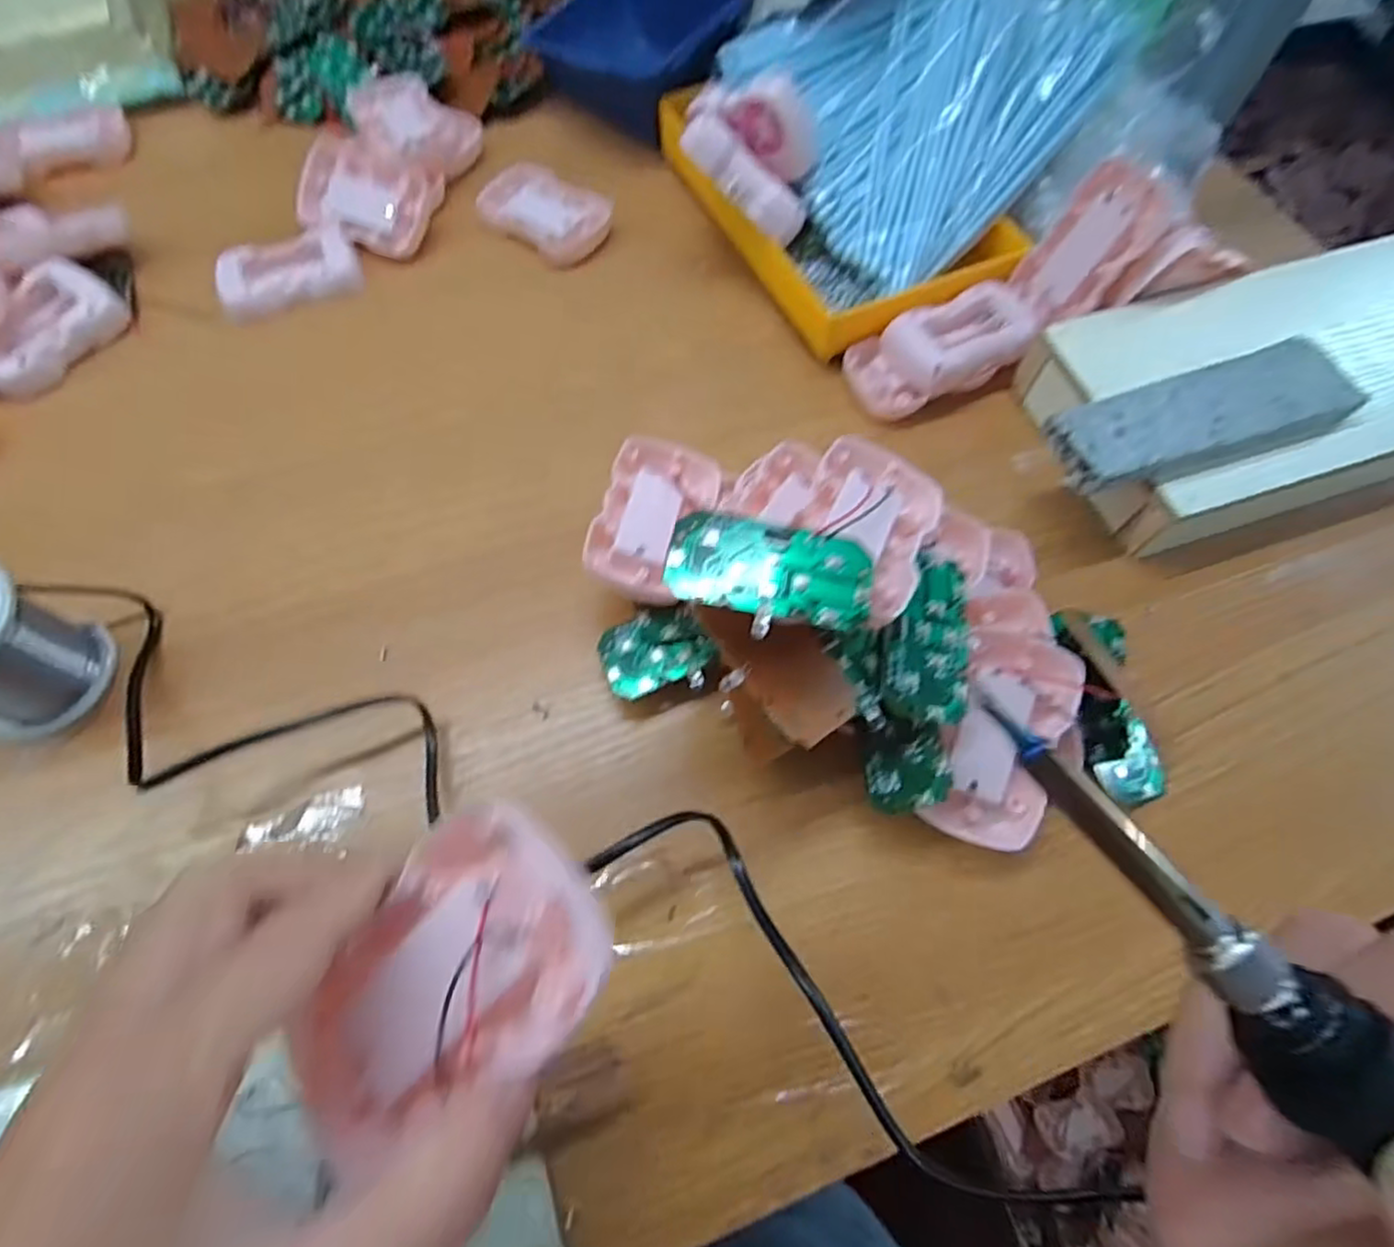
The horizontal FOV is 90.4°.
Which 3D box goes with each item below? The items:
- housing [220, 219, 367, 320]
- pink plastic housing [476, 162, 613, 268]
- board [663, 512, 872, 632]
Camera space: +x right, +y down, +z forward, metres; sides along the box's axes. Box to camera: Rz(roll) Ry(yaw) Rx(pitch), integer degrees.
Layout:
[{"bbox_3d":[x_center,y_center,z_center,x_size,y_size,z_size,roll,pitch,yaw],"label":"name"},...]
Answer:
[{"bbox_3d":[-0.268,-0.231,0.456,0.087,0.019,0.054,-24,68,-11],"label":"housing"},{"bbox_3d":[-0.103,-0.287,0.479,0.088,0.016,0.065,36,70,15],"label":"pink plastic housing"},{"bbox_3d":[0.027,-0.020,0.252,0.073,0.007,0.037,9,66,4],"label":"board"}]

